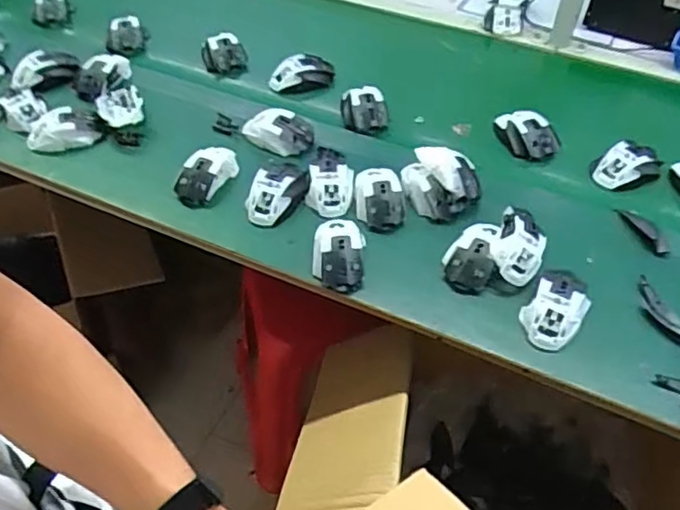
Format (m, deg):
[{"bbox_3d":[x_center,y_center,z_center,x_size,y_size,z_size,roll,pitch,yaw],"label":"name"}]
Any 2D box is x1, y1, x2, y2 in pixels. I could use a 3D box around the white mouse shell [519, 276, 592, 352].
[{"bbox_3d":[0.263,0.066,0.746,0.067,0.047,0.109,29,52,24],"label":"white mouse shell"}]

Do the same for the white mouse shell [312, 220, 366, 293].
[{"bbox_3d":[-0.001,-0.004,0.791,0.065,0.031,0.100,5,46,3],"label":"white mouse shell"}]

